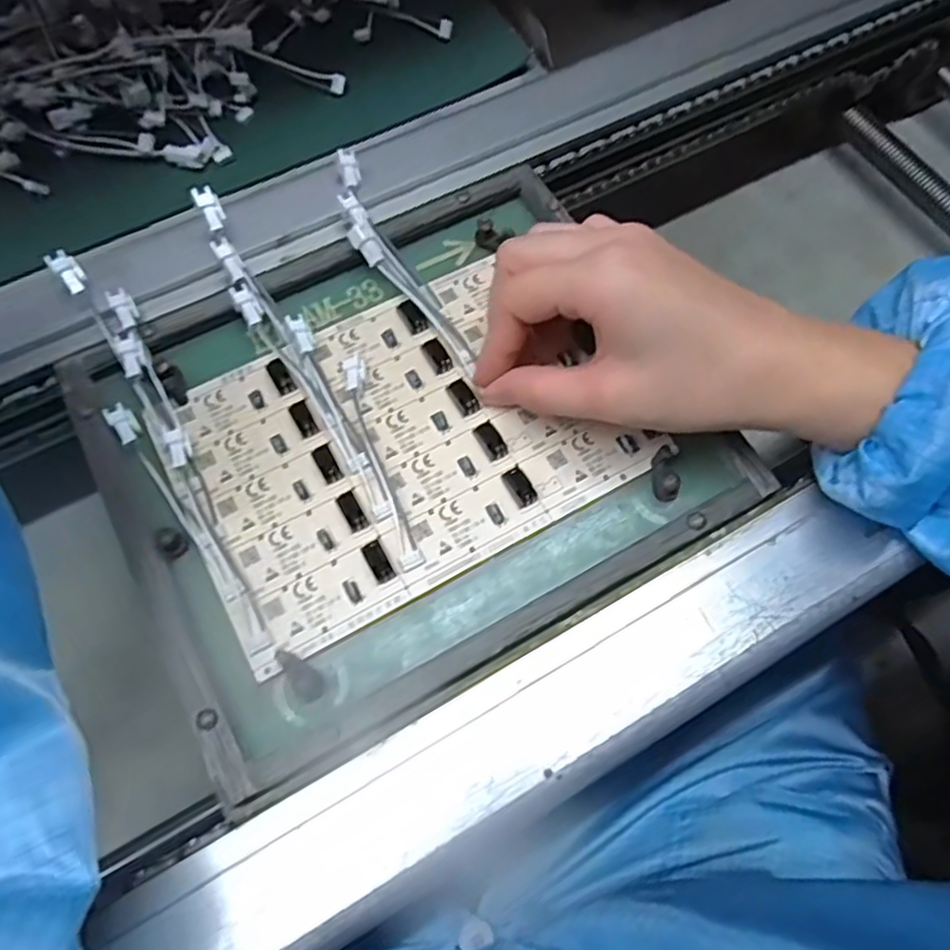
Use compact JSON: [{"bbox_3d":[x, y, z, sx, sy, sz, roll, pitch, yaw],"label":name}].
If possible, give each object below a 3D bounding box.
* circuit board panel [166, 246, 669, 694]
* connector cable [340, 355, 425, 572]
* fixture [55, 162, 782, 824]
[{"bbox_3d":[-0.033,-0.017,0.293,0.178,0.010,0.128,-28,71,-12],"label":"circuit board panel"},{"bbox_3d":[-0.039,-0.007,0.287,0.010,0.010,0.095,-17,69,-8],"label":"connector cable"},{"bbox_3d":[-0.030,-0.017,0.291,0.231,0.016,0.198,-28,71,-12],"label":"fixture"}]

